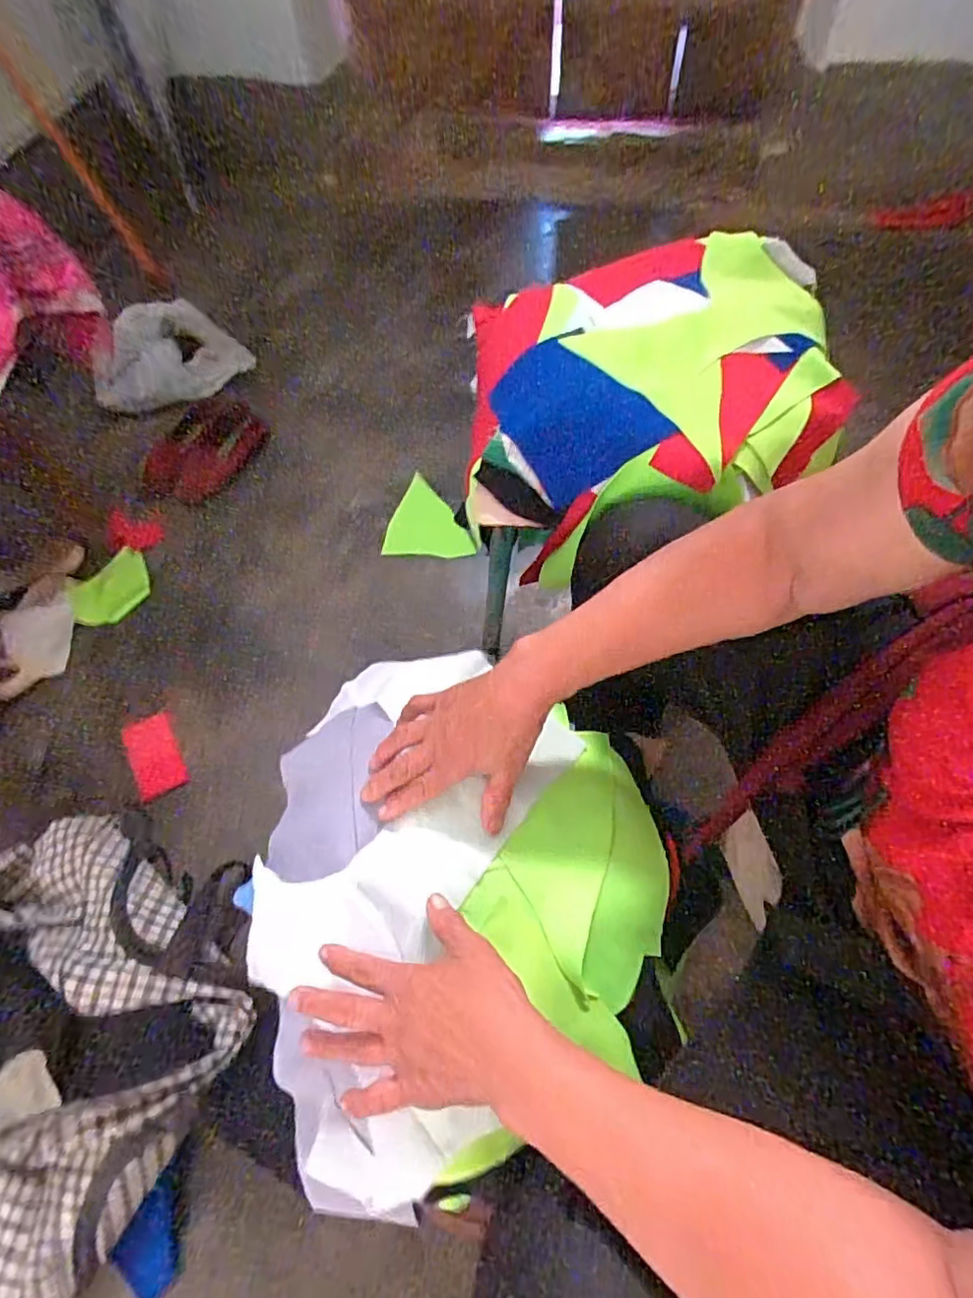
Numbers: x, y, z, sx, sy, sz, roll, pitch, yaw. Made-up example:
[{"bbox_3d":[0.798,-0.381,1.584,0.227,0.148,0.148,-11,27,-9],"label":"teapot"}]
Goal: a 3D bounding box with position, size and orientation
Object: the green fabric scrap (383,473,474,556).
[{"bbox_3d":[-0.104,-0.252,1.079,0.156,0.038,0.192,-2,61,1],"label":"green fabric scrap"}]

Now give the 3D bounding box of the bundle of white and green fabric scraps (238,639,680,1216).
[{"bbox_3d":[-0.038,0.158,0.489,0.311,0.075,0.369,-24,62,-11],"label":"bundle of white and green fabric scraps"}]

